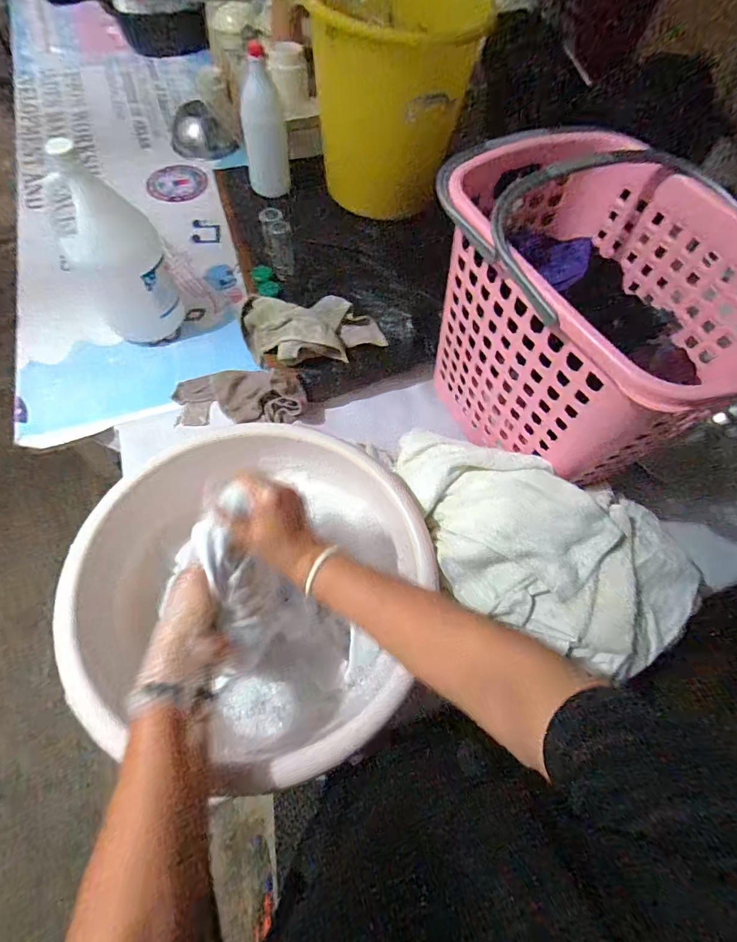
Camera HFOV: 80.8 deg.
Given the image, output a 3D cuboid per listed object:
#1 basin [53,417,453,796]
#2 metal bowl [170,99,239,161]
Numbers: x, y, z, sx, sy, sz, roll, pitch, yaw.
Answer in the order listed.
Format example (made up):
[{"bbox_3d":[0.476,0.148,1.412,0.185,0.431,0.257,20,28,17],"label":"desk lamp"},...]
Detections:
[{"bbox_3d":[-0.122,0.120,0.518,0.364,0.169,0.388,2,64,-3],"label":"basin"},{"bbox_3d":[-0.447,-0.929,1.166,0.171,0.082,0.176,2,64,-3],"label":"metal bowl"}]

